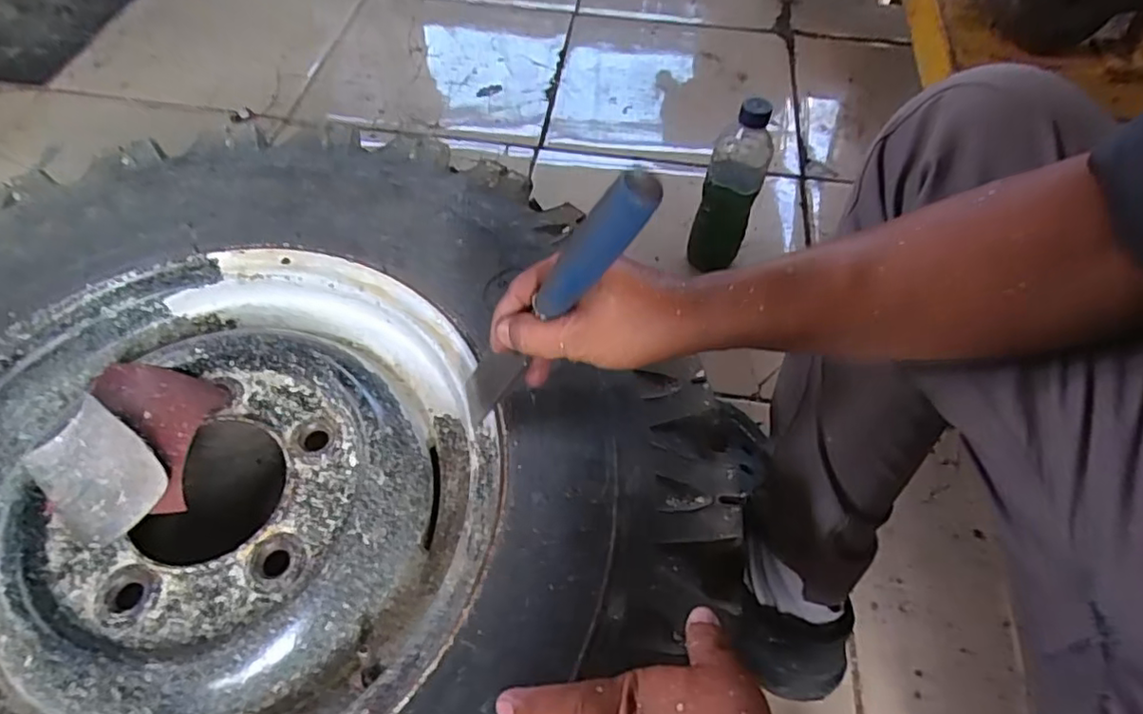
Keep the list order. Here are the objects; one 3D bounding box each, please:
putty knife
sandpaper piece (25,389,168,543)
[{"bbox_3d":[-0.021,-0.021,0.373,0.022,0.251,0.029,22,55,-16],"label":"putty knife"},{"bbox_3d":[-0.349,0.084,0.453,0.103,0.036,0.072,32,61,18],"label":"sandpaper piece"}]

